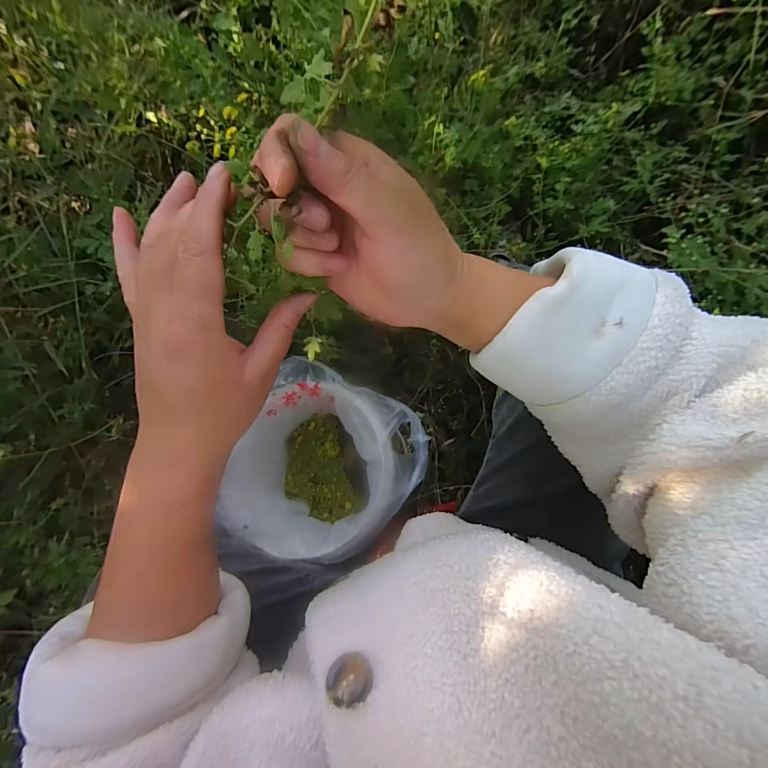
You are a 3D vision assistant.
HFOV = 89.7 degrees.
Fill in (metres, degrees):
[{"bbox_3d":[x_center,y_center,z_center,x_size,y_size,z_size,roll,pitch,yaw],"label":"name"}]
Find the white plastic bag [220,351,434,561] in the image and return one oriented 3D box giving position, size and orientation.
[{"bbox_3d":[-0.077,0.116,0.584,0.225,0.210,0.228,27,84,1],"label":"white plastic bag"}]

